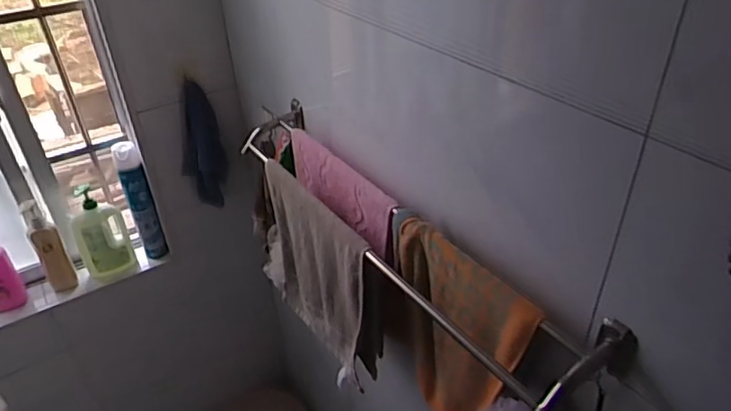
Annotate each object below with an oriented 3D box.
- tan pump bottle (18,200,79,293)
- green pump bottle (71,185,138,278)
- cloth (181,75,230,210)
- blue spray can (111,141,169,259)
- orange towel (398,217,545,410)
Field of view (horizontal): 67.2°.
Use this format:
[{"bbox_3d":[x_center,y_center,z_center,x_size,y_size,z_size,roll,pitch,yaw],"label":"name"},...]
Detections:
[{"bbox_3d":[-0.815,0.108,1.418,0.069,0.247,0.063,-23,40,-26],"label":"tan pump bottle"},{"bbox_3d":[-0.707,0.073,1.471,0.126,0.256,0.060,-20,39,-22],"label":"green pump bottle"},{"bbox_3d":[-0.414,-0.146,1.392,0.093,0.311,0.073,15,39,22],"label":"cloth"},{"bbox_3d":[-0.604,-0.007,1.478,0.056,0.336,0.072,-23,41,-26],"label":"blue spray can"},{"bbox_3d":[0.124,0.207,0.829,0.052,0.334,0.269,-23,40,-26],"label":"orange towel"}]

